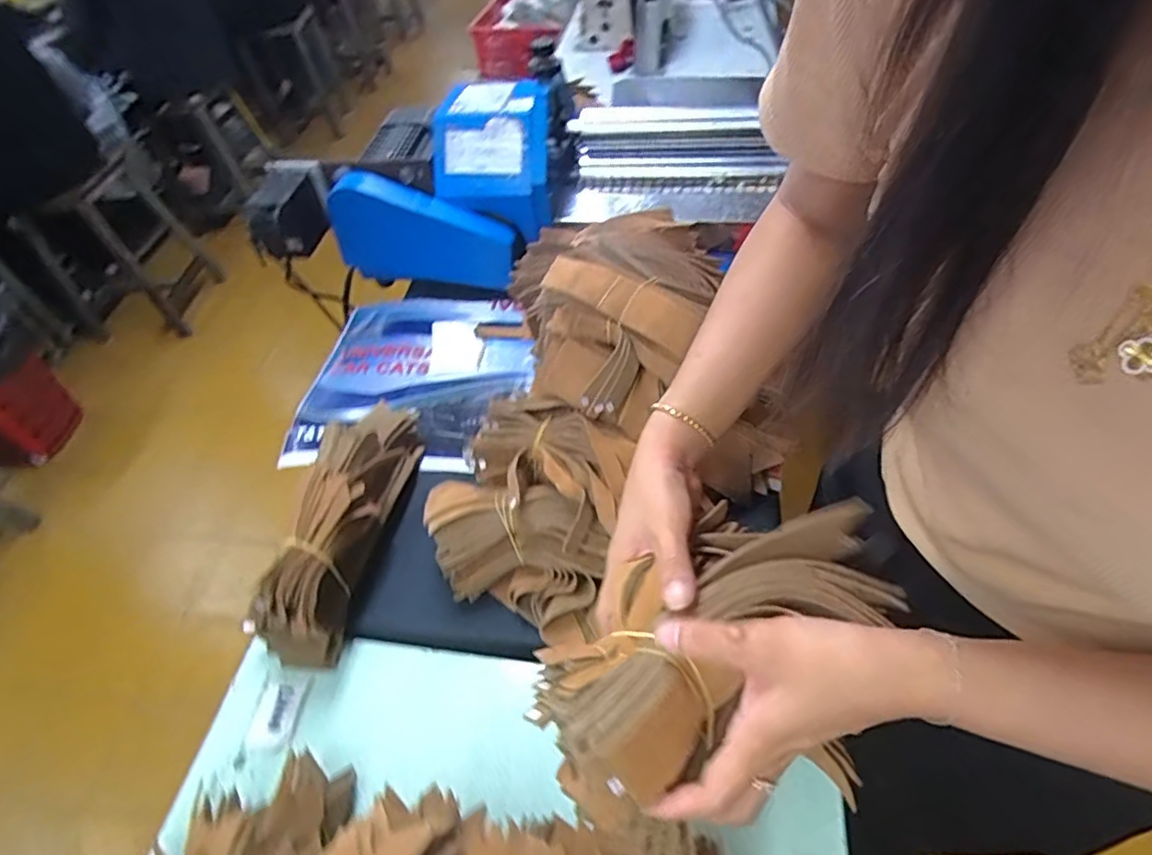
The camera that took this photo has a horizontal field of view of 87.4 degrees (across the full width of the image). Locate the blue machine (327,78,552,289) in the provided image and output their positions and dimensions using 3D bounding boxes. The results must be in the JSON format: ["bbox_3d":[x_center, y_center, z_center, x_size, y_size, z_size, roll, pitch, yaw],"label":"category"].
[{"bbox_3d":[-0.175,-0.320,0.833,0.303,0.223,0.160,-1,51,6],"label":"blue machine"}]

